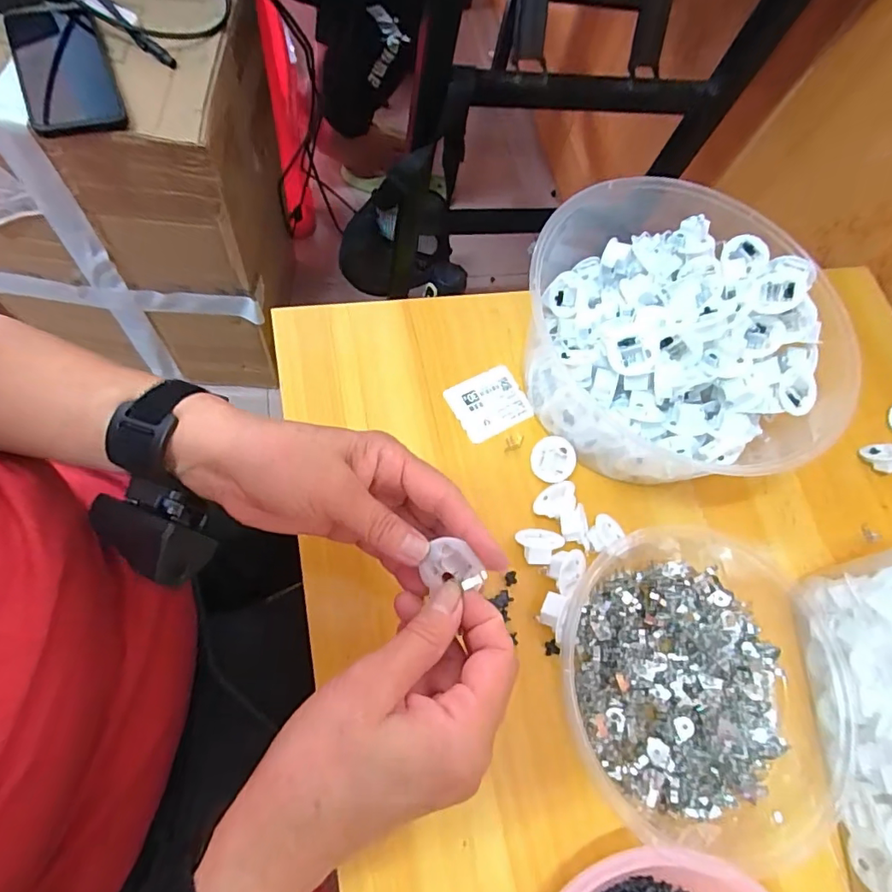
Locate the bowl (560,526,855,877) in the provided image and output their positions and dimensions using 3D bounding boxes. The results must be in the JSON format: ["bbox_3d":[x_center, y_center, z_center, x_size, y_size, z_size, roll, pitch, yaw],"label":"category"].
[{"bbox_3d":[0.171,0.149,0.332,0.186,0.053,0.183,3,68,-8],"label":"bowl"}]

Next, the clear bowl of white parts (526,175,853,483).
[{"bbox_3d":[0.176,-0.084,0.384,0.215,0.079,0.208,3,68,-8],"label":"clear bowl of white parts"}]

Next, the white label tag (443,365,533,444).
[{"bbox_3d":[0.034,-0.033,0.404,0.061,0.004,0.049,-27,79,-20],"label":"white label tag"}]

